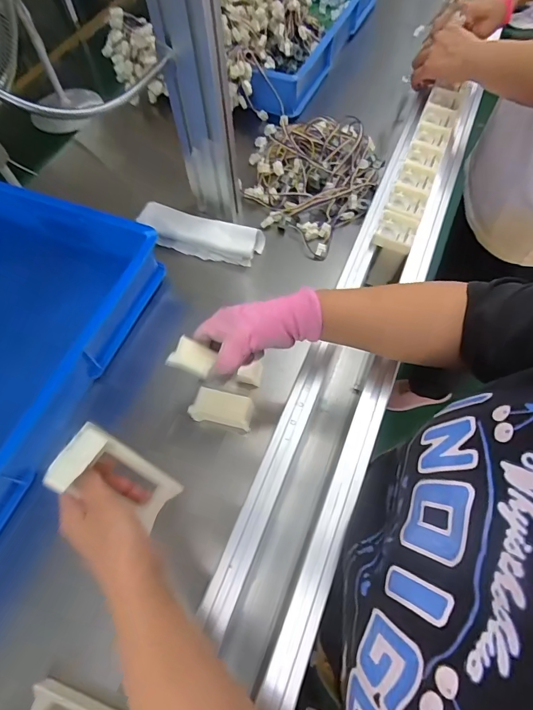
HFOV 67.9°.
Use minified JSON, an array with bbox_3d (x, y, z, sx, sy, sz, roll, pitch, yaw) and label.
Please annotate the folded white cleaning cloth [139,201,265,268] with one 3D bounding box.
[{"bbox_3d":[-0.117,-0.215,0.702,0.221,0.044,0.073,17,63,11],"label":"folded white cleaning cloth"}]

